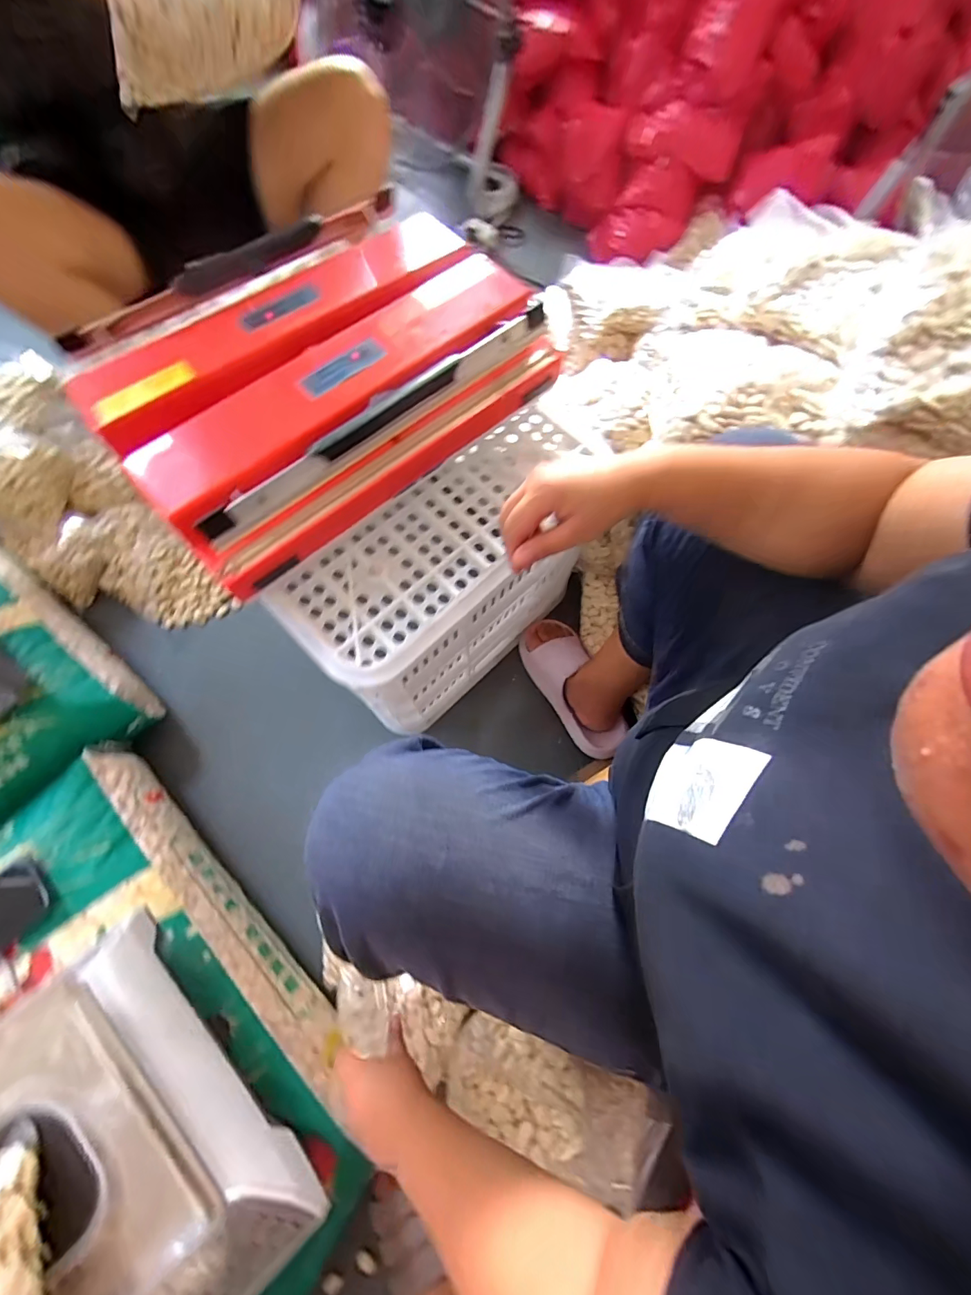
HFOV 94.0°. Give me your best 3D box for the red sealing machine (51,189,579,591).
[{"bbox_3d":[-0.171,-0.301,0.479,0.435,0.085,0.305,-42,78,-13],"label":"red sealing machine"}]

